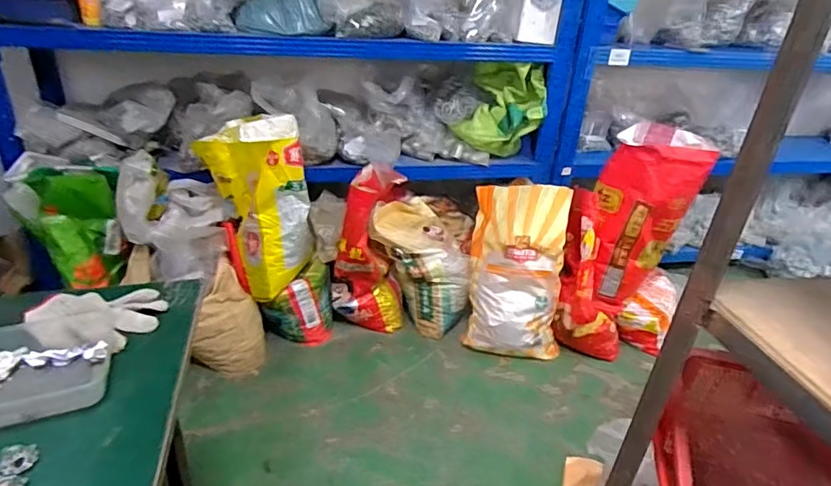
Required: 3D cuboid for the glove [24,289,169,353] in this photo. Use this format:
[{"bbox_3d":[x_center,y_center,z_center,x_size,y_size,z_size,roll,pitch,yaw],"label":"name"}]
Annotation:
[{"bbox_3d":[-0.497,0.111,0.780,0.182,0.033,0.140,3,28,-3],"label":"glove"}]

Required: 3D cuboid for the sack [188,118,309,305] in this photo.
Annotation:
[{"bbox_3d":[-0.498,-0.128,1.670,0.190,0.560,0.291,28,36,36],"label":"sack"}]

